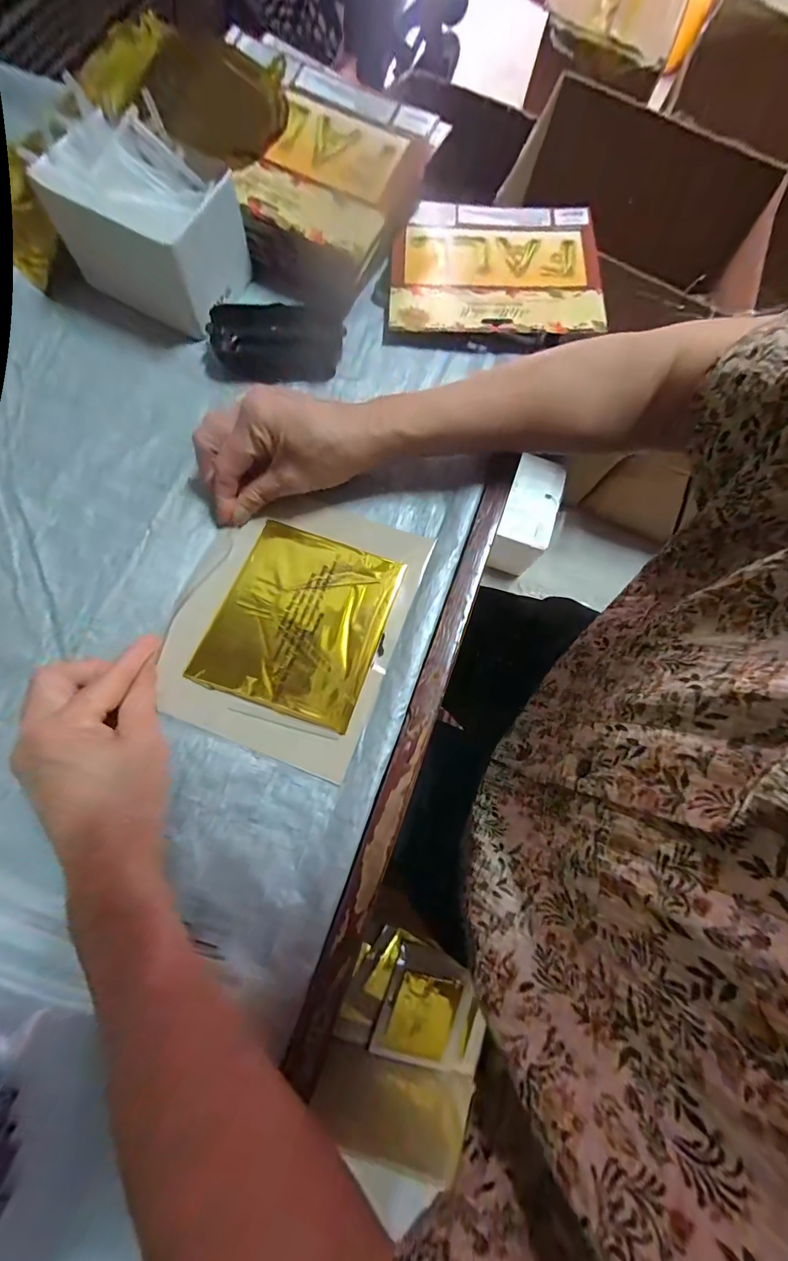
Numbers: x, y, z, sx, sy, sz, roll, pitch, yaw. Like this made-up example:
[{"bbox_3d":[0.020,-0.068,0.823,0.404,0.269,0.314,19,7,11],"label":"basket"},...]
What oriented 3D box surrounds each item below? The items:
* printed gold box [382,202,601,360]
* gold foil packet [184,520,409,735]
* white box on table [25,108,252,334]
[{"bbox_3d":[0.093,-0.338,0.409,0.190,0.020,0.163,3,76,-1],"label":"printed gold box"},{"bbox_3d":[-0.071,-0.008,0.327,0.122,0.007,0.135,19,79,5],"label":"gold foil packet"},{"bbox_3d":[-0.192,-0.319,0.346,0.119,0.080,0.090,23,78,3],"label":"white box on table"}]

